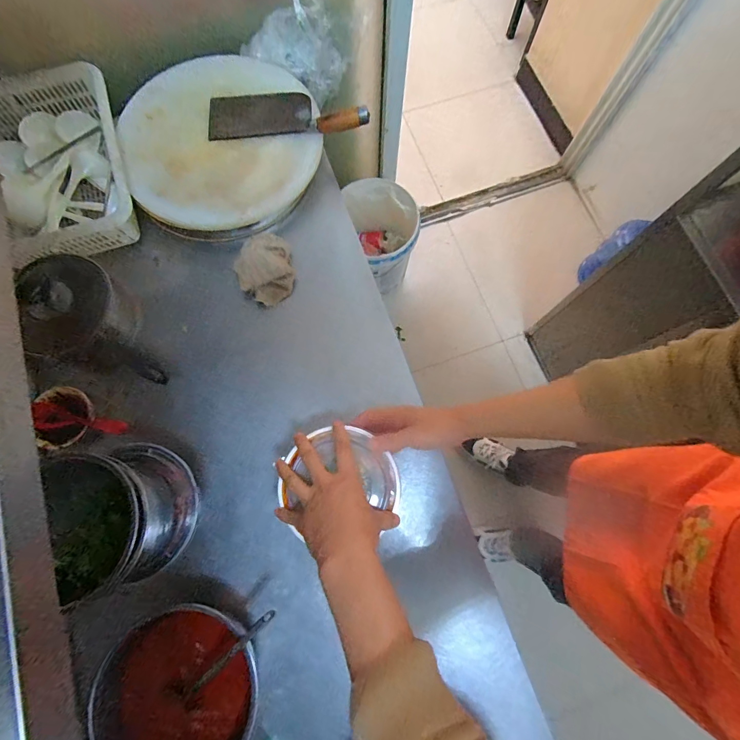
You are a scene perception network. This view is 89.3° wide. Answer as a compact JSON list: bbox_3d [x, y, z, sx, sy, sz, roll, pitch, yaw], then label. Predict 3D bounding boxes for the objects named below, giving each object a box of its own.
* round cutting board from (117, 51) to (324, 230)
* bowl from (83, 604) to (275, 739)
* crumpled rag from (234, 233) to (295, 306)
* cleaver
[{"bbox_3d":[-0.274,-0.447,0.686,0.332,0.058,0.386,-17,77,-4],"label":"round cutting board"},{"bbox_3d":[-0.243,0.408,0.489,0.188,0.076,0.198,0,76,0],"label":"bowl"},{"bbox_3d":[-0.182,-0.175,0.646,0.097,0.051,0.131,-15,77,-4],"label":"crumpled rag"},{"bbox_3d":[-0.151,-0.481,0.690,0.285,0.025,0.100,-4,76,-1],"label":"cleaver"}]

